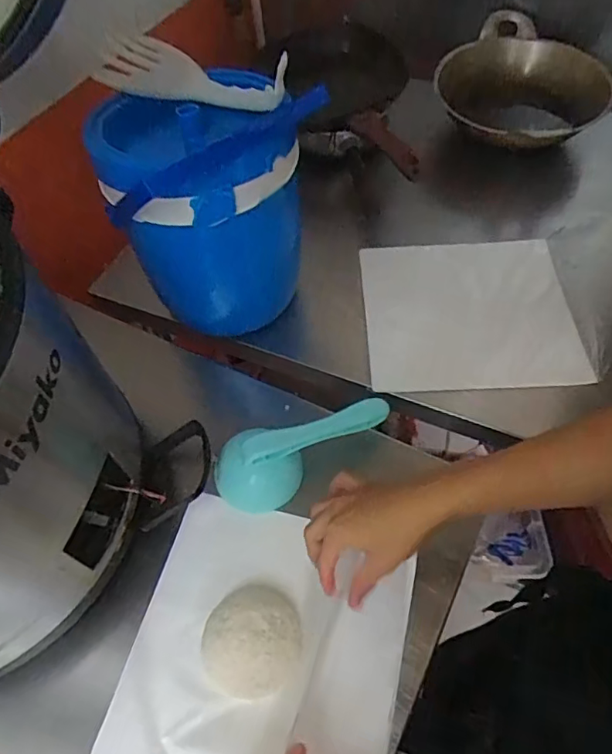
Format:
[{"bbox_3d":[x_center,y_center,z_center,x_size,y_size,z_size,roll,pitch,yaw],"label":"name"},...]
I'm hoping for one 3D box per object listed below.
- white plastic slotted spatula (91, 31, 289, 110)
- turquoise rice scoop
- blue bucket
[{"bbox_3d":[-0.136,-0.338,0.609,0.266,0.068,0.076,32,64,22],"label":"white plastic slotted spatula"},{"bbox_3d":[-0.008,0.072,0.597,0.202,0.052,0.086,-29,59,1],"label":"turquoise rice scoop"},{"bbox_3d":[-0.098,-0.208,0.669,0.226,0.273,0.226,-2,57,2],"label":"blue bucket"}]

